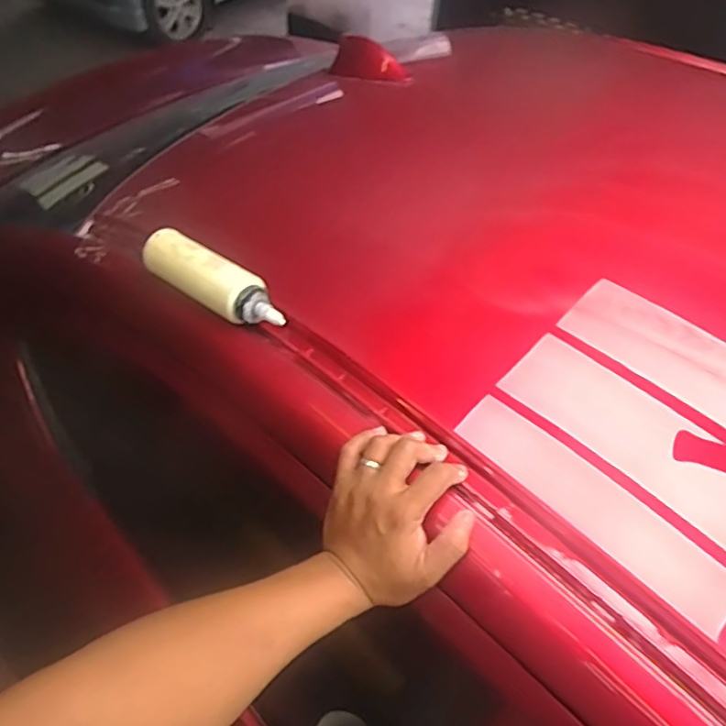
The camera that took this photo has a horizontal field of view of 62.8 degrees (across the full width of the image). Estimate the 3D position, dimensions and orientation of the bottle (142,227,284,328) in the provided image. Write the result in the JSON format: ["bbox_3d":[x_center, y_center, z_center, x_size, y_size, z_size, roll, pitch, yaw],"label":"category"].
[{"bbox_3d":[-0.162,-0.090,0.639,0.196,0.046,0.055,30,56,19],"label":"bottle"}]

